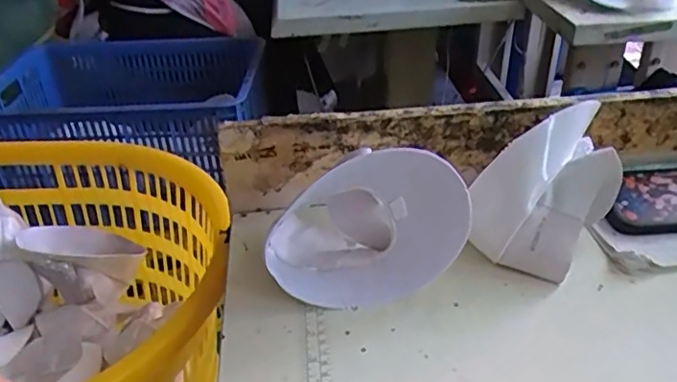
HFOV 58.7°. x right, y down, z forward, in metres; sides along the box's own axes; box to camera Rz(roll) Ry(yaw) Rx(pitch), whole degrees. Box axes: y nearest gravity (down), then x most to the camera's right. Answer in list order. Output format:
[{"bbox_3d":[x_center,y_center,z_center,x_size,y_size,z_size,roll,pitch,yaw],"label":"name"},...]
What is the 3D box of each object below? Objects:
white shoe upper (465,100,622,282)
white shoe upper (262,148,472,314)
[{"bbox_3d":[0.173,0.002,0.504,0.080,0.113,0.119,27,42,37],"label":"white shoe upper"},{"bbox_3d":[0.018,0.014,0.498,0.158,0.115,0.108,-5,33,-3],"label":"white shoe upper"}]

